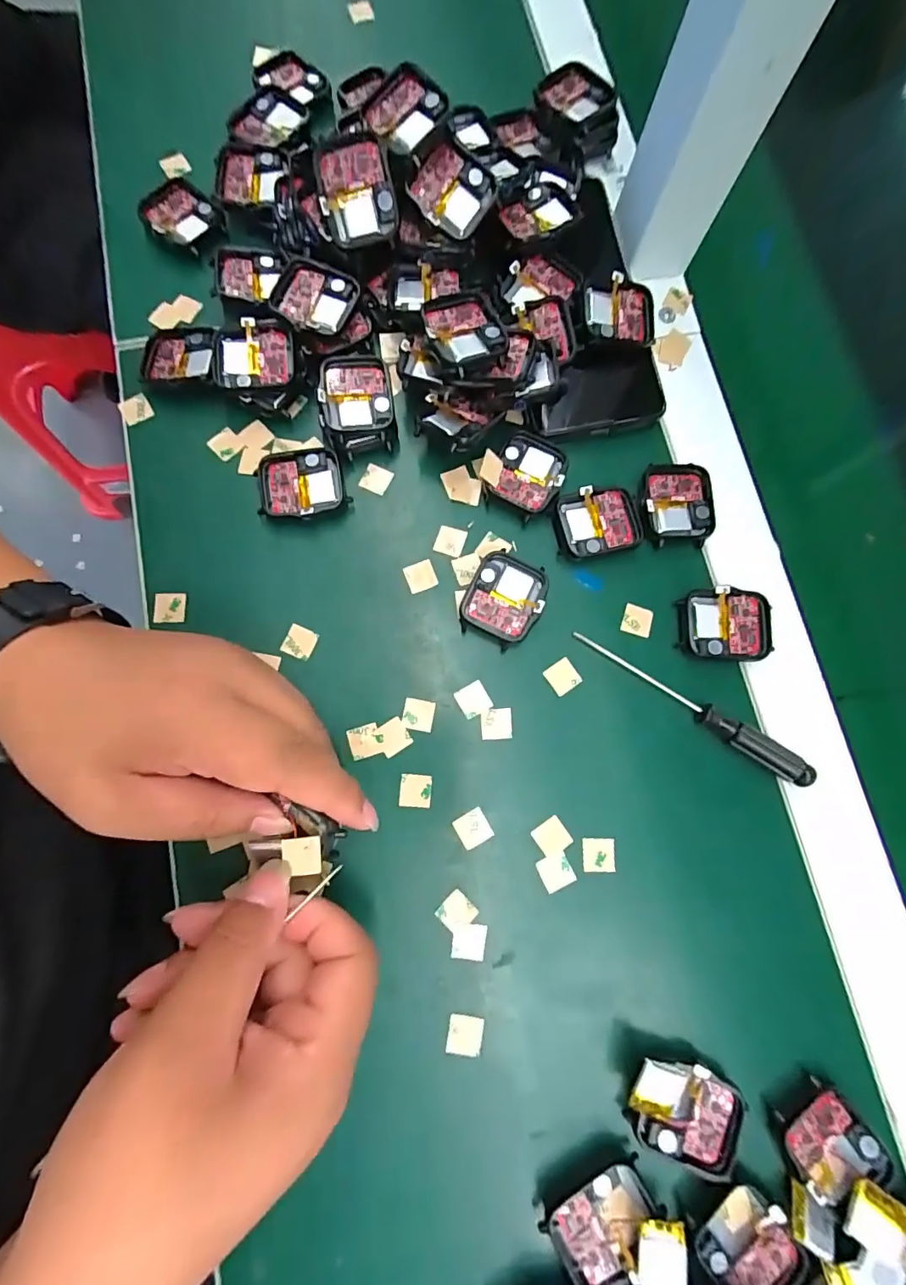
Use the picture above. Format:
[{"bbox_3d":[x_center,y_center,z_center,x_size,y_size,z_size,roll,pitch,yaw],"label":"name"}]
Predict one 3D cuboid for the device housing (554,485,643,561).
[{"bbox_3d":[0.078,-0.064,0.273,0.044,0.007,0.035,-9,79,-3],"label":"device housing"}]

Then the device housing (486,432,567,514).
[{"bbox_3d":[0.041,-0.091,0.278,0.036,0.010,0.040,29,80,5],"label":"device housing"}]

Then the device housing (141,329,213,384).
[{"bbox_3d":[-0.151,-0.156,0.282,0.041,0.012,0.033,3,79,0],"label":"device housing"}]

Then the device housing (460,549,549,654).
[{"bbox_3d":[0.027,-0.023,0.265,0.037,0.010,0.046,23,79,4],"label":"device housing"}]

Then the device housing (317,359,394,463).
[{"bbox_3d":[-0.051,-0.127,0.276,0.037,0.023,0.047,-4,79,-2],"label":"device housing"}]

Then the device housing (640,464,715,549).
[{"bbox_3d":[0.122,-0.075,0.278,0.039,0.008,0.044,0,79,-1],"label":"device housing"}]

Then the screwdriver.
[{"bbox_3d":[0.120,0.032,0.257,0.130,0.009,0.013,33,80,6],"label":"screwdriver"}]

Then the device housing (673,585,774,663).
[{"bbox_3d":[0.142,-0.009,0.266,0.045,0.008,0.037,6,79,0],"label":"device housing"}]

